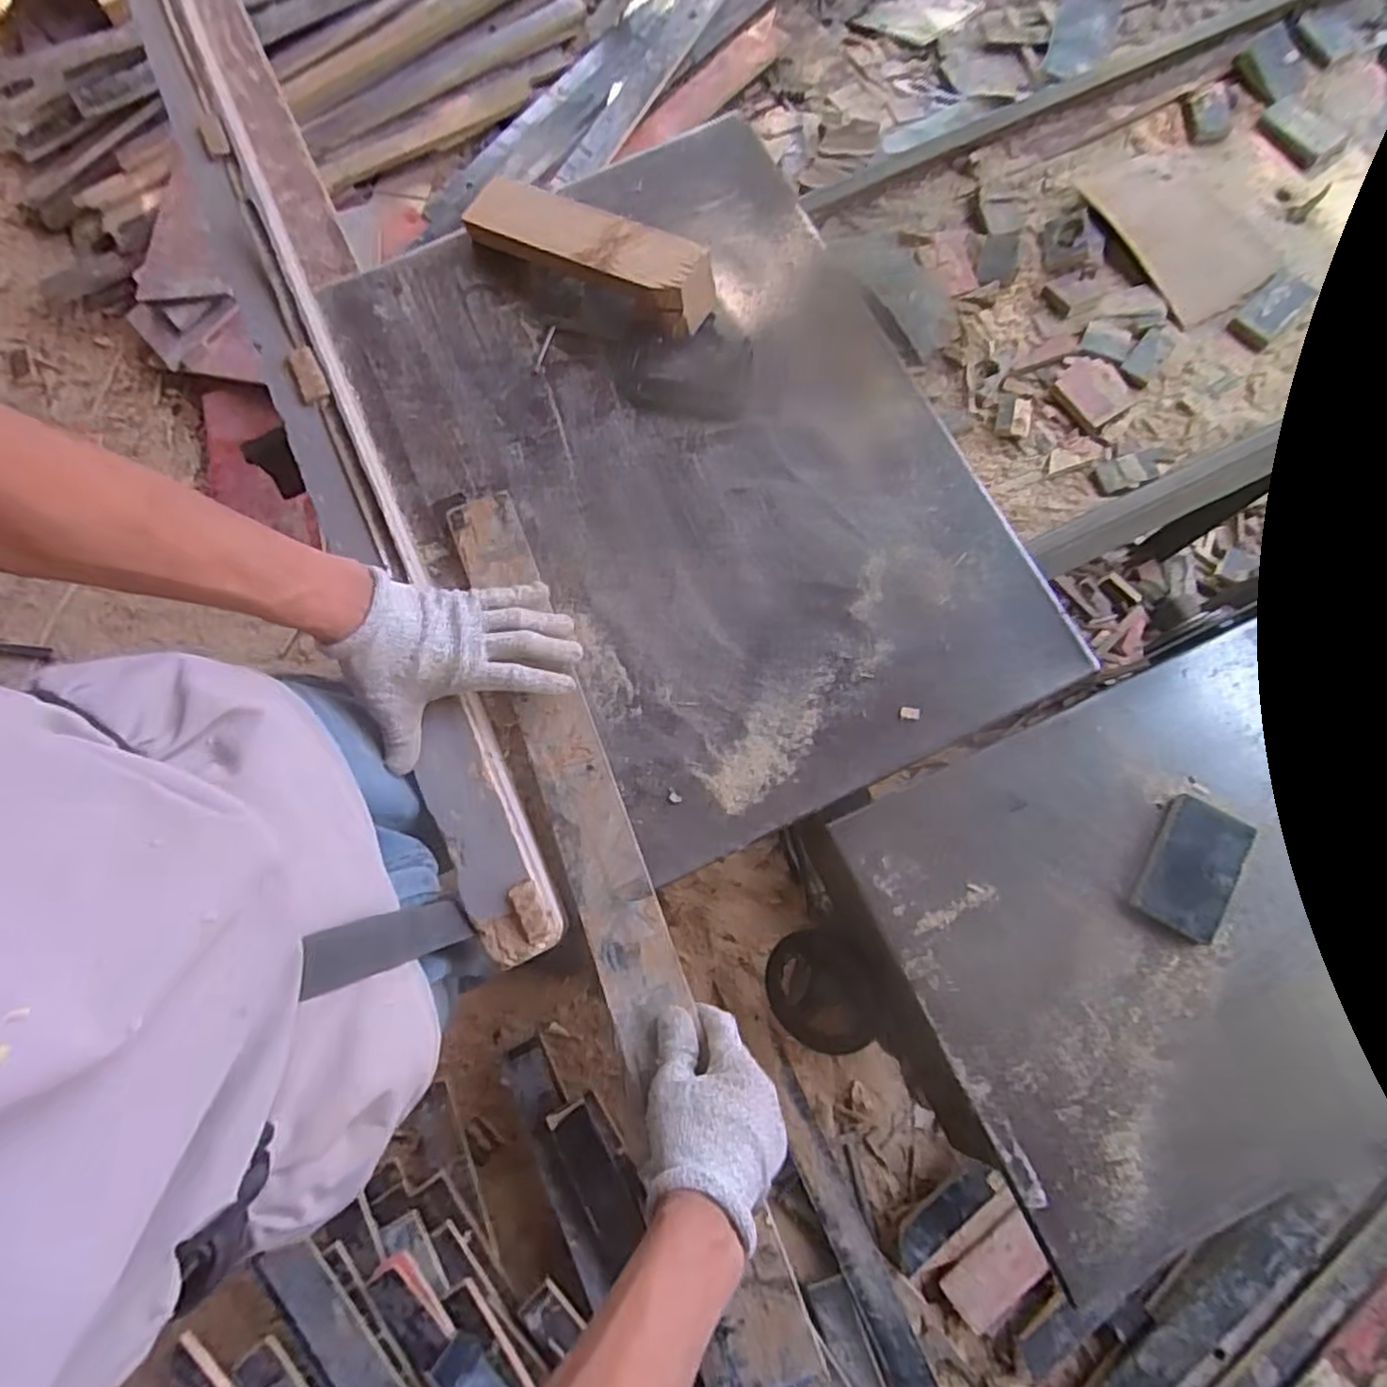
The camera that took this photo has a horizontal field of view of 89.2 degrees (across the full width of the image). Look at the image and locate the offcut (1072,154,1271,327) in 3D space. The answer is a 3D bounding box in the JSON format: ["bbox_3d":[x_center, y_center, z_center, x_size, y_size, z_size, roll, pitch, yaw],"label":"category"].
[{"bbox_3d":[0.530,-0.515,0.775,0.131,0.020,0.222,-32,80,-7],"label":"offcut"}]

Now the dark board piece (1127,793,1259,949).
[{"bbox_3d":[0.396,0.137,0.558,0.060,0.018,0.102,32,79,6],"label":"dark board piece"}]

